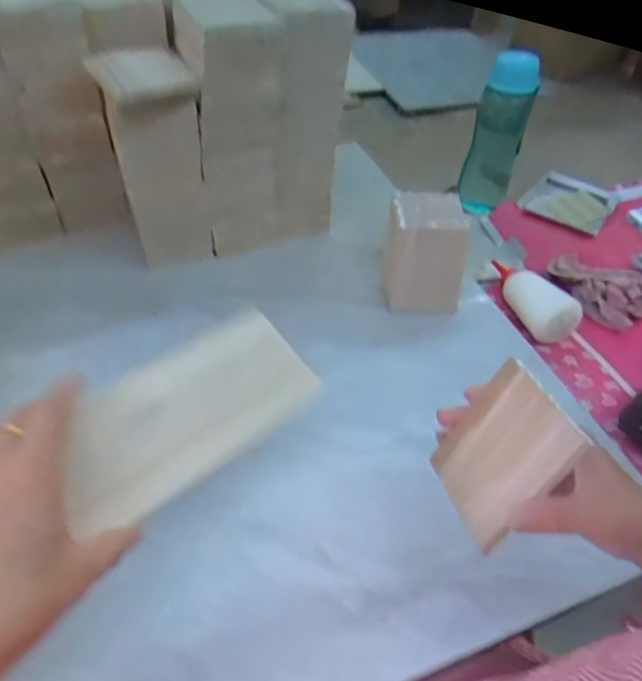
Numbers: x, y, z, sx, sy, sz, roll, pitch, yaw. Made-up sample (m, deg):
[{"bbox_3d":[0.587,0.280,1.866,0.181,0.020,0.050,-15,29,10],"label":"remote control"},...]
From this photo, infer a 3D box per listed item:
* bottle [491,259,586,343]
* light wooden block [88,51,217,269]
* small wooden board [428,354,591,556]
[{"bbox_3d":[0.268,-0.065,0.678,0.052,0.049,0.150,-22,53,-24],"label":"bottle"},{"bbox_3d":[-0.189,-0.202,0.618,0.098,0.233,0.095,-21,53,-22],"label":"light wooden block"},{"bbox_3d":[0.124,0.077,0.363,0.009,0.106,0.082,17,27,-33],"label":"small wooden board"}]

